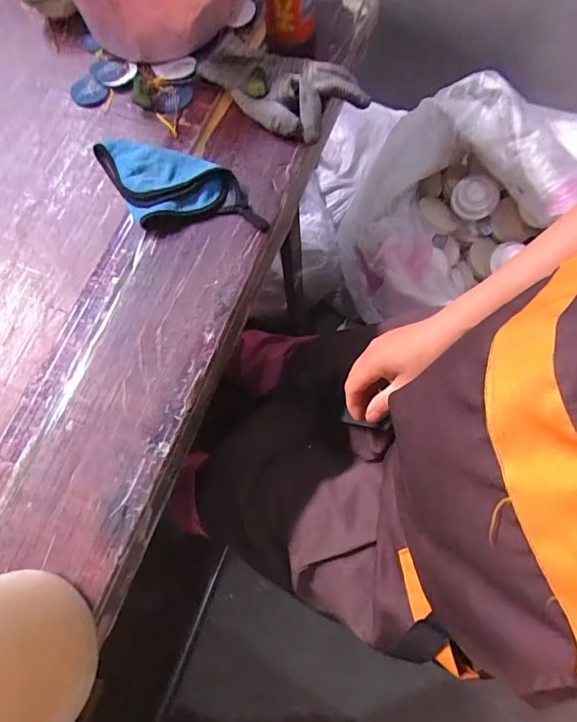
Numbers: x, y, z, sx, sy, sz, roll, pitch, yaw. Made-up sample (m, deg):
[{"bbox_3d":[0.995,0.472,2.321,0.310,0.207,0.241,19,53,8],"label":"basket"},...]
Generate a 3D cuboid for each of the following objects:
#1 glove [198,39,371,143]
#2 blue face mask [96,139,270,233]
[{"bbox_3d":[-0.010,-0.344,0.551,0.192,0.039,0.112,38,79,14],"label":"glove"},{"bbox_3d":[-0.126,-0.195,0.521,0.206,0.024,0.099,10,74,7],"label":"blue face mask"}]

